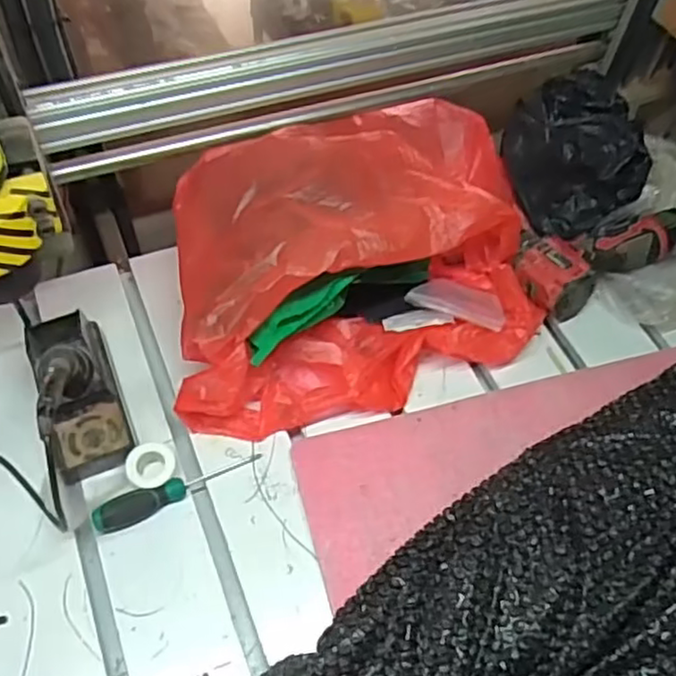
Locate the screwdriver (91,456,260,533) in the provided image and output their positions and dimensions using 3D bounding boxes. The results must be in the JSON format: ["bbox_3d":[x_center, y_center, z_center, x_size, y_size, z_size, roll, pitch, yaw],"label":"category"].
[{"bbox_3d":[-0.143,0.137,0.608,0.151,0.027,0.022,-19,59,-18],"label":"screwdriver"}]

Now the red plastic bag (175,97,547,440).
[{"bbox_3d":[0.028,-0.092,0.693,0.419,0.174,0.280,-17,58,-17],"label":"red plastic bag"}]

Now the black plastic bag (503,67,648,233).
[{"bbox_3d":[0.279,-0.210,0.765,0.156,0.122,0.146,-23,62,-18],"label":"black plastic bag"}]

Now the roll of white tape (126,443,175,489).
[{"bbox_3d":[-0.170,0.120,0.612,0.040,0.028,0.040,2,55,-3],"label":"roll of white tape"}]

